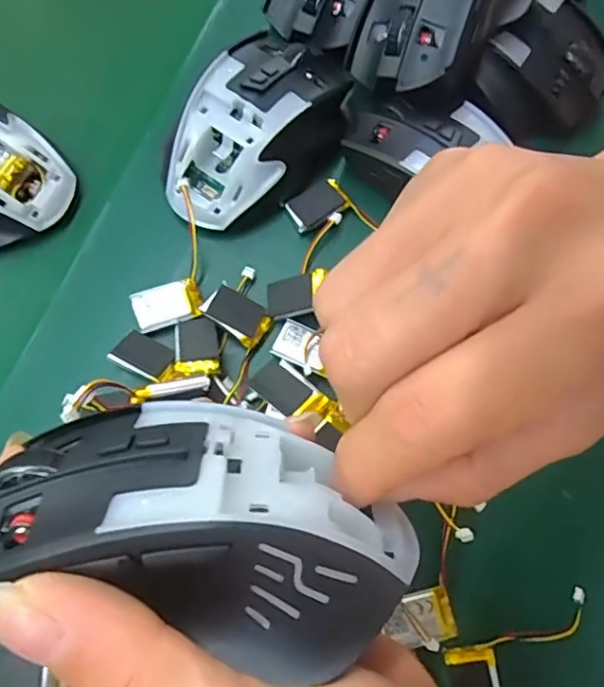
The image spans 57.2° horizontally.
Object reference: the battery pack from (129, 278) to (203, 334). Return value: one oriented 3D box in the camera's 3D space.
[{"bbox_3d":[-0.065,-0.019,0.269,0.031,0.004,0.020,-19,74,-5],"label":"battery pack"}]

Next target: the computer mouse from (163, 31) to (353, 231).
[{"bbox_3d":[-0.023,-0.110,0.283,0.065,0.035,0.109,28,76,8],"label":"computer mouse"}]

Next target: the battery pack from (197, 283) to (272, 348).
[{"bbox_3d":[-0.031,-0.014,0.267,0.031,0.008,0.020,36,77,10],"label":"battery pack"}]

